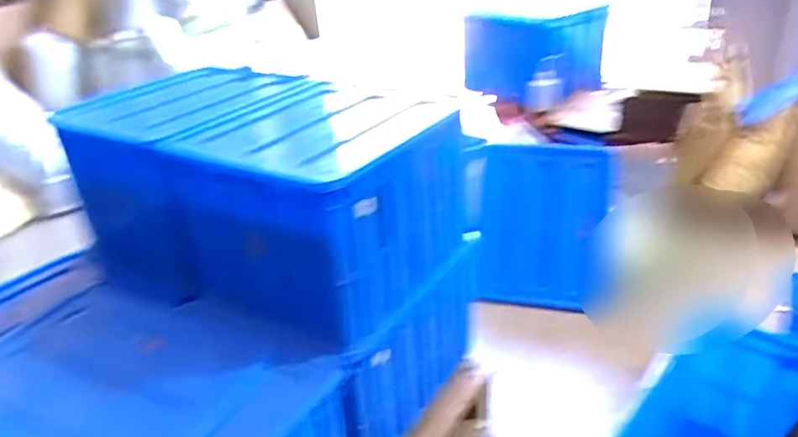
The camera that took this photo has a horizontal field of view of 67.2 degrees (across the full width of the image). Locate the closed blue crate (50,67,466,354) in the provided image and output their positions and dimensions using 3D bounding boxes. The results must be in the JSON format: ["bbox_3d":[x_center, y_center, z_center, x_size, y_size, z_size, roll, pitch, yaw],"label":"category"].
[{"bbox_3d":[-0.332,-0.070,1.456,0.864,0.384,0.551,14,34,29],"label":"closed blue crate"}]

